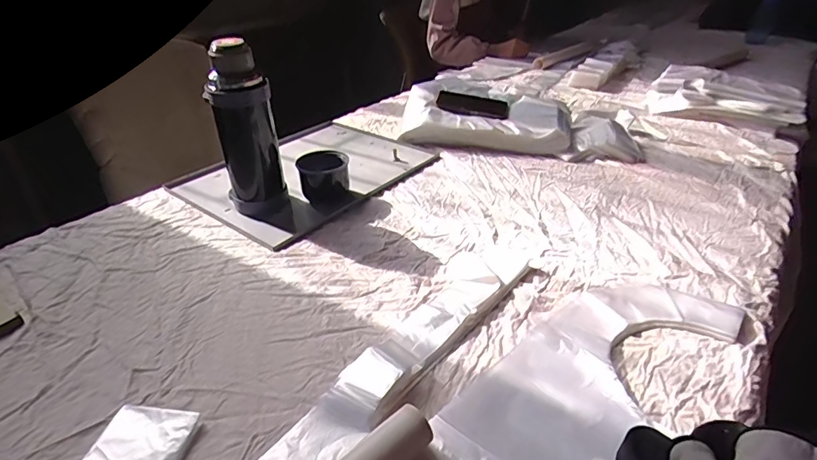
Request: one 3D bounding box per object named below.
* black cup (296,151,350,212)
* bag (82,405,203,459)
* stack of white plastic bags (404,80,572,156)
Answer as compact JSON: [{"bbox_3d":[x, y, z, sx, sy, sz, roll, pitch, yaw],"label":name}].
[{"bbox_3d":[-0.149,-0.089,0.834,0.085,0.074,0.089,-2,32,0],"label":"black cup"},{"bbox_3d":[-0.250,0.199,0.442,0.085,0.012,0.064,2,32,7],"label":"bag"},{"bbox_3d":[0.179,-0.269,1.088,0.368,0.090,0.247,5,33,11],"label":"stack of white plastic bags"}]

